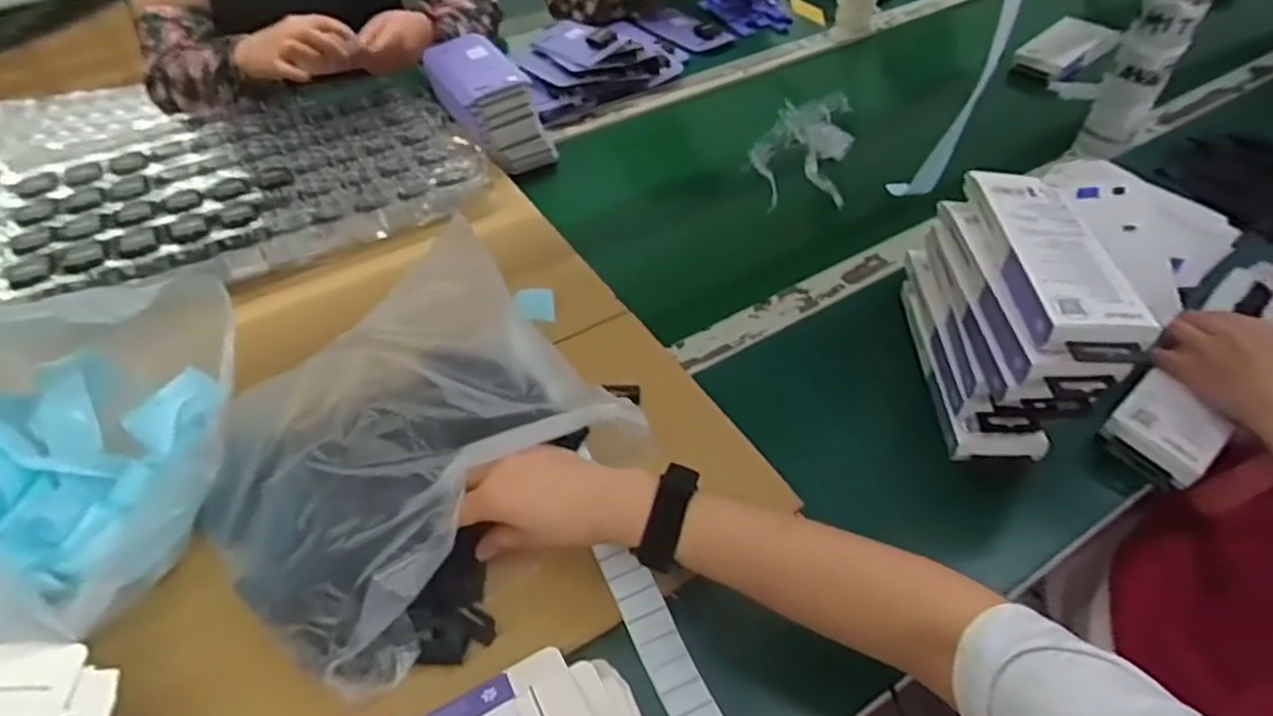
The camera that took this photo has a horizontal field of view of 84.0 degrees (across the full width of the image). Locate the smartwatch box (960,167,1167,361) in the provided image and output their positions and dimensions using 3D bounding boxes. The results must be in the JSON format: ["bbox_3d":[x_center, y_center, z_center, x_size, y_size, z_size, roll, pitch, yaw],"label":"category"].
[{"bbox_3d":[0.309,-0.082,0.536,0.074,0.027,0.197,-2,47,0],"label":"smartwatch box"}]

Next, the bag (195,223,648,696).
[{"bbox_3d":[-0.161,0.065,0.527,0.225,0.094,0.285,31,55,26],"label":"bag"}]

